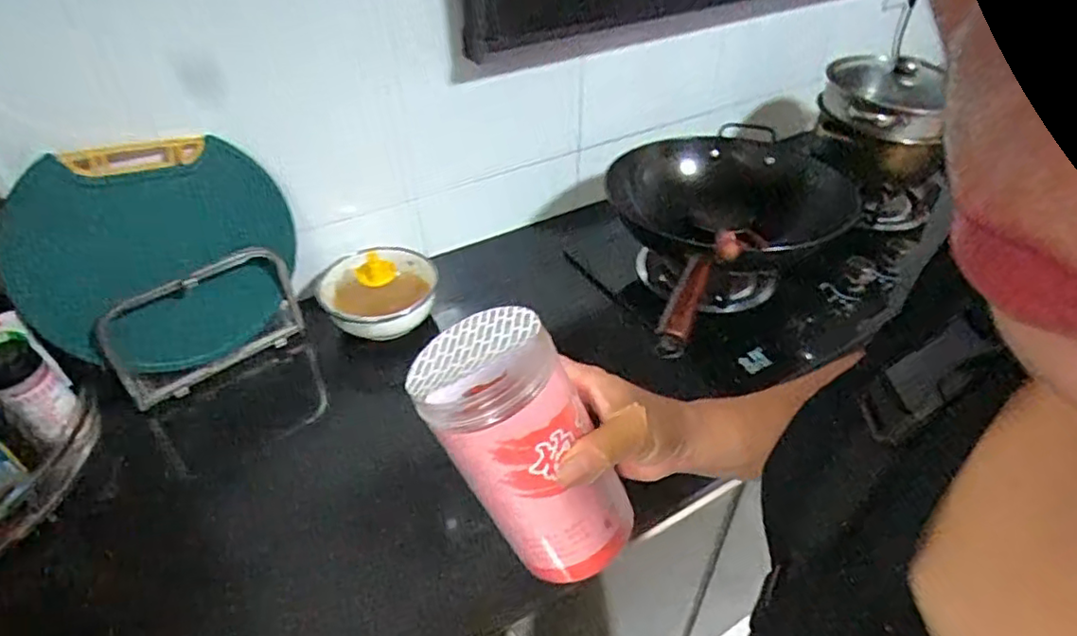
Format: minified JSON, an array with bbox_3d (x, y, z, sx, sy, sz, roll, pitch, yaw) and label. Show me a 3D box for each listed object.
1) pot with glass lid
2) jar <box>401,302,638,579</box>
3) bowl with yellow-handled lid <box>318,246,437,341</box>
[{"bbox_3d":[0.568,-0.337,1.047,0.170,0.149,0.203,-7,41,-7],"label":"pot with glass lid"},{"bbox_3d":[-0.007,0.083,0.362,0.067,0.163,0.076,-5,28,47],"label":"jar"},{"bbox_3d":[-0.222,-0.029,0.862,0.147,0.105,0.146,0,41,0],"label":"bowl with yellow-handled lid"}]

